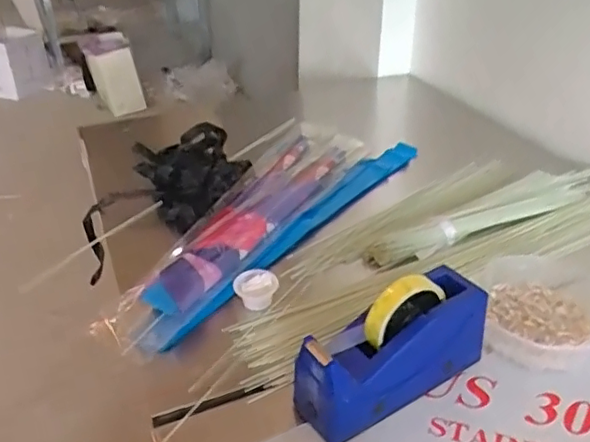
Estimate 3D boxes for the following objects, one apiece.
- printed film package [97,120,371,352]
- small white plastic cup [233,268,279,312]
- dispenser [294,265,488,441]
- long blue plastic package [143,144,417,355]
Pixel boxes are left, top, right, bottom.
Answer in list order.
[{"bbox_3d":[-0.065,-0.015,0.875,0.152,0.041,0.620,14,36,23],"label":"printed film package"},{"bbox_3d":[-0.050,0.086,0.728,0.052,0.033,0.048,10,35,17],"label":"small white plastic cup"},{"bbox_3d":[0.099,0.122,0.583,0.208,0.120,0.073,-18,36,-24],"label":"dispenser"},{"bbox_3d":[0.006,0.004,0.849,0.060,0.030,0.596,21,40,32],"label":"long blue plastic package"}]

